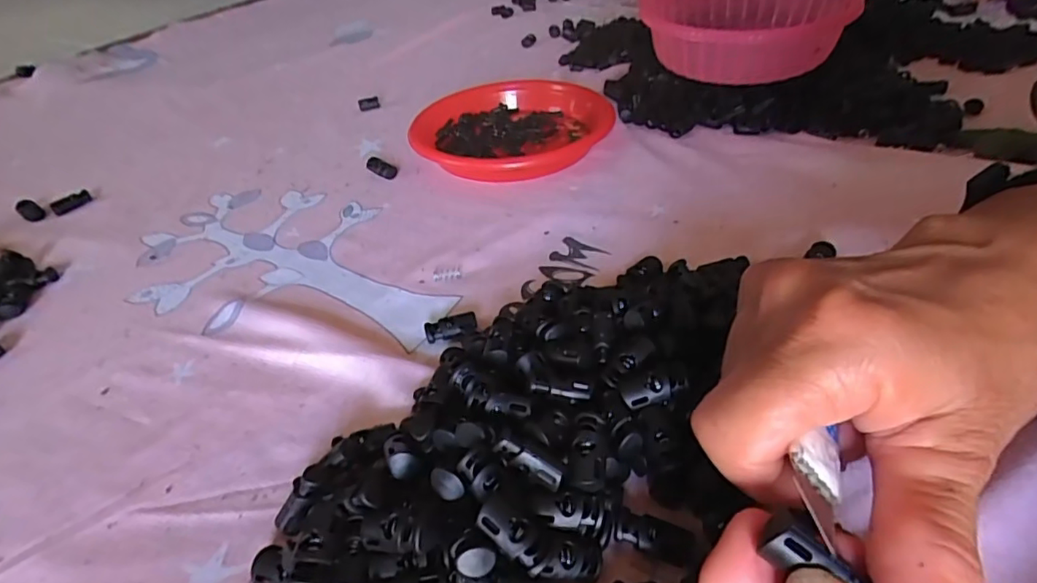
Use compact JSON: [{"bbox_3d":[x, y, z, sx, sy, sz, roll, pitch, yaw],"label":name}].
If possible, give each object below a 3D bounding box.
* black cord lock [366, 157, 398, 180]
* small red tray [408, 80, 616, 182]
[{"bbox_3d":[-0.111,-0.100,0.455,0.032,0.011,0.009,25,48,30],"label":"black cord lock"},{"bbox_3d":[-0.005,-0.137,0.475,0.155,0.024,0.158,15,44,22],"label":"small red tray"}]

